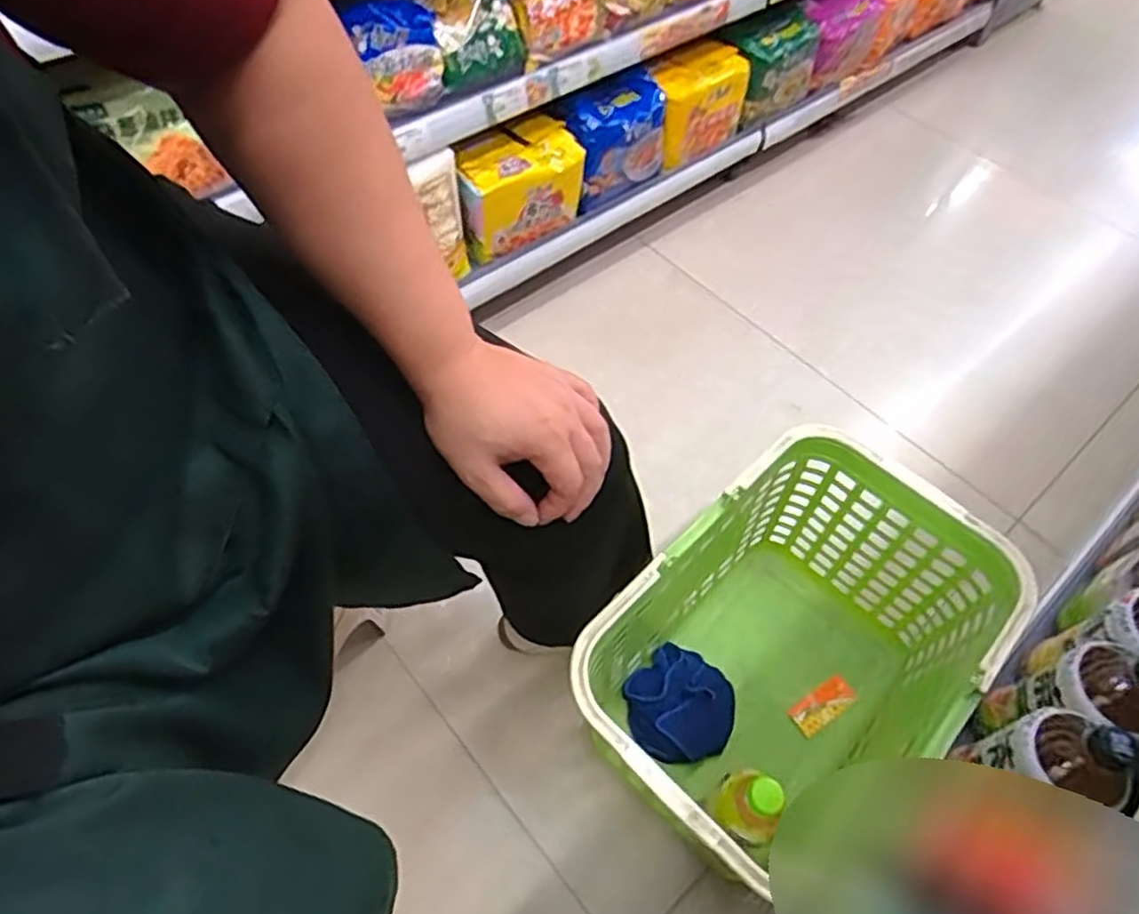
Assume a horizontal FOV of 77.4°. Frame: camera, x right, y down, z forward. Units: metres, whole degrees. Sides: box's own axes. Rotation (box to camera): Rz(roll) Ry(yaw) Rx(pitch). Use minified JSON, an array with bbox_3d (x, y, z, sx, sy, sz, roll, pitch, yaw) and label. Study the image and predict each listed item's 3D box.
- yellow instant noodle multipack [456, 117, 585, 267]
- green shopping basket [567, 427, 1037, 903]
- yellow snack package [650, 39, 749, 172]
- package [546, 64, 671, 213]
[{"bbox_3d":[-0.080,-0.403,1.086,0.201,0.138,0.101,-37,65,-24],"label":"yellow instant noodle multipack"},{"bbox_3d":[0.222,0.220,0.769,0.426,0.255,0.282,-37,65,-24],"label":"green shopping basket"},{"bbox_3d":[0.221,-0.612,1.238,0.201,0.179,0.066,-37,66,-24],"label":"yellow snack package"},{"bbox_3d":[0.074,-0.512,1.158,0.198,0.158,0.087,-30,63,-21],"label":"package"}]

